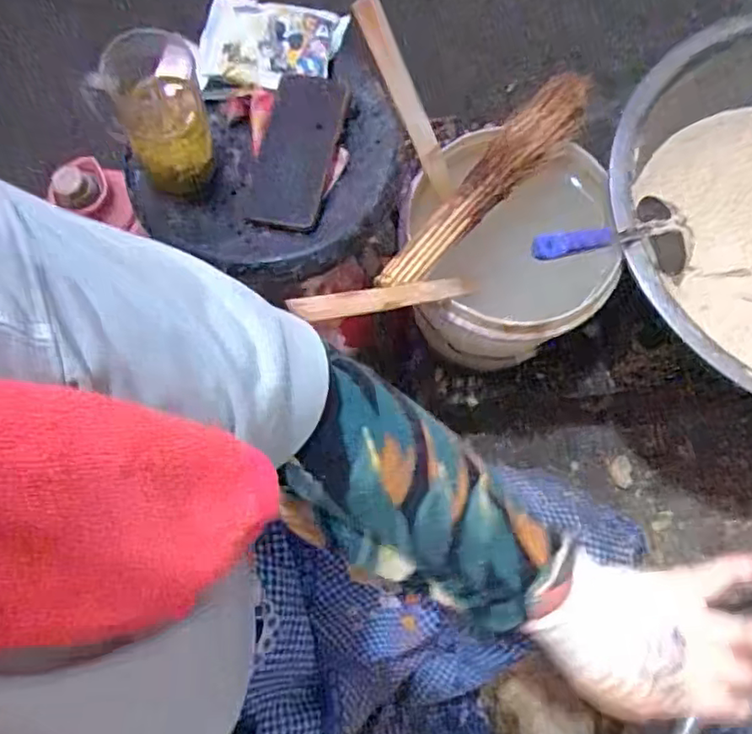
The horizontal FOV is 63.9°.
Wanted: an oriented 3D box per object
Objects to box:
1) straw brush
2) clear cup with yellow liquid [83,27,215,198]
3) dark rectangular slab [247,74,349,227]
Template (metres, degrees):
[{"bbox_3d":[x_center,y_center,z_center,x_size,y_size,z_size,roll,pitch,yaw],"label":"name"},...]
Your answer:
[{"bbox_3d":[0.127,-0.210,0.684,0.061,0.040,0.340,41,79,12],"label":"straw brush"},{"bbox_3d":[-0.209,-0.245,0.606,0.105,0.121,0.102,0,74,1],"label":"clear cup with yellow liquid"},{"bbox_3d":[-0.087,-0.236,0.654,0.084,0.009,0.181,10,79,13],"label":"dark rectangular slab"}]

